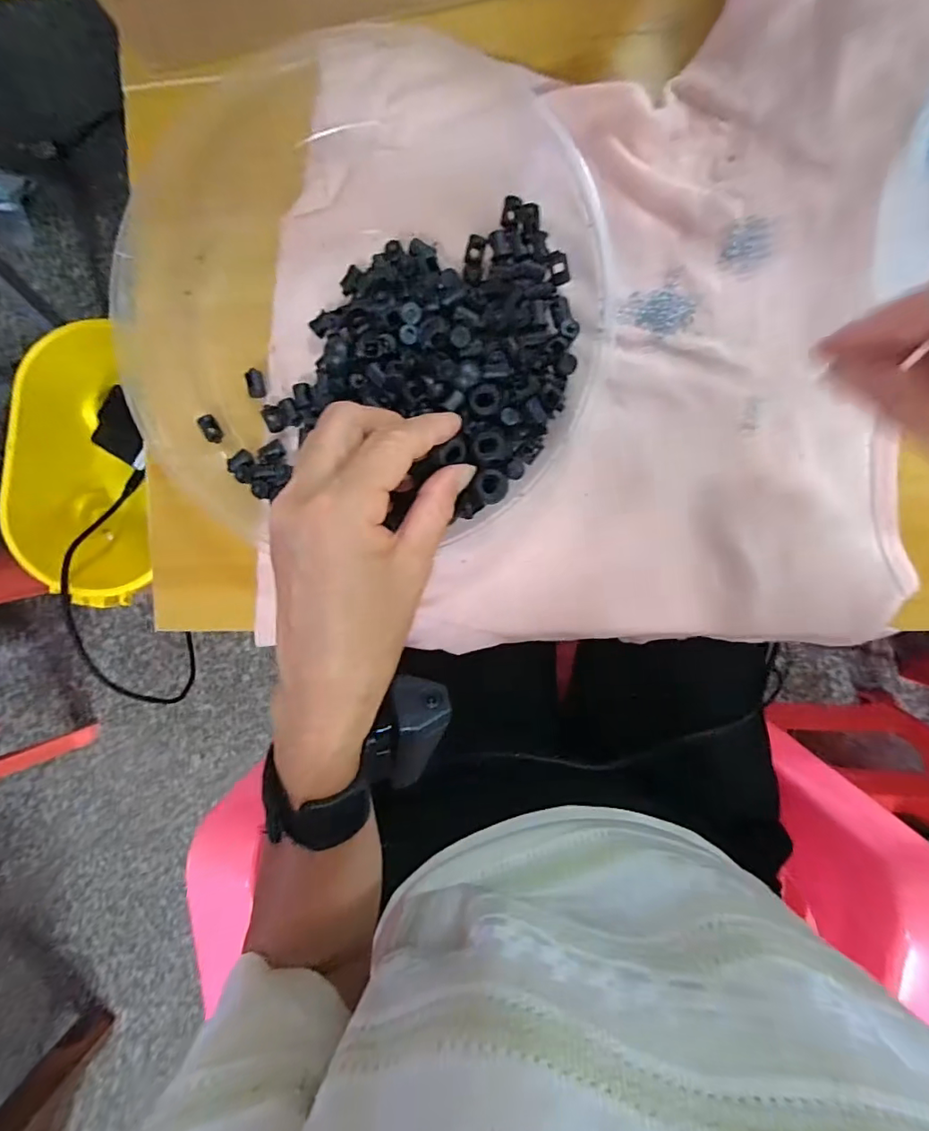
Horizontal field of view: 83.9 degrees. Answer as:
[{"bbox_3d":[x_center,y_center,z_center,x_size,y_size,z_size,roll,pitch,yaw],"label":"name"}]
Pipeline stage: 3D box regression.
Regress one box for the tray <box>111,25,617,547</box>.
[{"bbox_3d":[-0.049,-0.141,0.258,0.236,0.036,0.237,1,97,7],"label":"tray"}]

